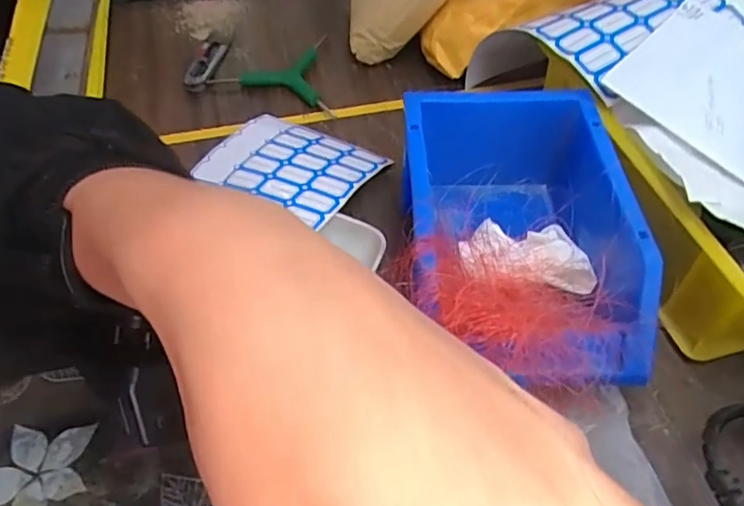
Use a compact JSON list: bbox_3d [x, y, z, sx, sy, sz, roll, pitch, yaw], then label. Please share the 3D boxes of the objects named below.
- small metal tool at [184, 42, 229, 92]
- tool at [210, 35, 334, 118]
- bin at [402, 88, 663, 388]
[{"bbox_3d":[-0.151,-0.168,0.509,0.026,0.016,0.072,8,52,5],"label":"small metal tool"},{"bbox_3d":[-0.072,-0.167,0.504,0.110,0.009,0.095,14,53,10],"label":"tool"},{"bbox_3d":[0.079,-0.009,0.335,0.129,0.081,0.185,0,52,-1],"label":"bin"}]

